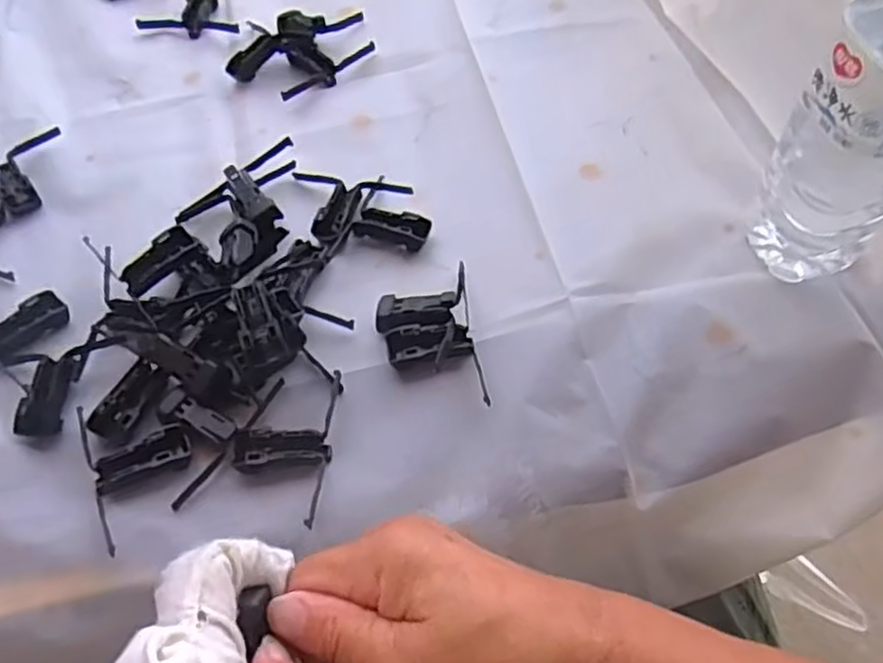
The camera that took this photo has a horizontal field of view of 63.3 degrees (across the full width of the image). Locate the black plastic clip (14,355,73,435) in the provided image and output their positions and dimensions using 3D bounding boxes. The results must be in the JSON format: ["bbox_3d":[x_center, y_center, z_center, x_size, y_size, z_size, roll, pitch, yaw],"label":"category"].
[{"bbox_3d":[-0.214,0.033,0.385,0.022,0.007,0.045,-3,58,-2],"label":"black plastic clip"}]

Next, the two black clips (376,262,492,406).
[{"bbox_3d":[-0.007,0.001,0.397,0.053,0.020,0.082,-6,58,-4],"label":"two black clips"}]

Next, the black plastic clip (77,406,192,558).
[{"bbox_3d":[-0.153,0.063,0.361,0.048,0.011,0.080,-23,60,-14],"label":"black plastic clip"}]

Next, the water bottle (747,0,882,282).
[{"bbox_3d":[0.217,-0.112,0.354,0.070,0.204,0.069,37,67,20],"label":"water bottle"}]

